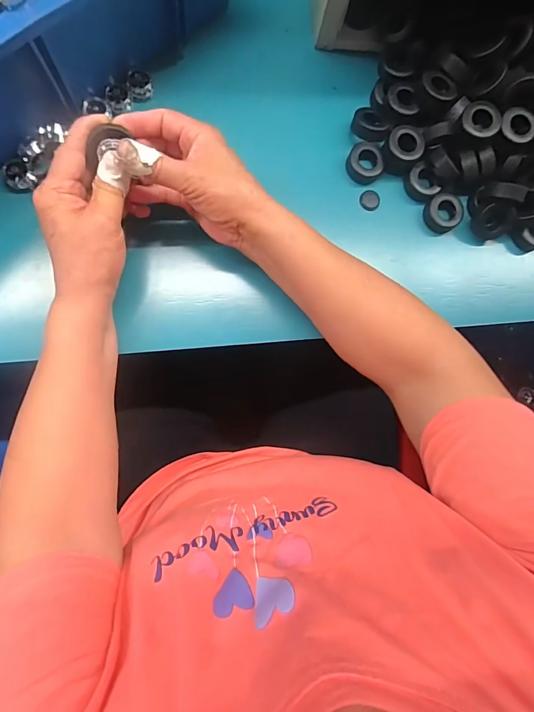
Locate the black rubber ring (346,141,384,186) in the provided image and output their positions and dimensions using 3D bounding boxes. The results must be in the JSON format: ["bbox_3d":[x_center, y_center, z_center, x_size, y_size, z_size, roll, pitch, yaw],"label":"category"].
[{"bbox_3d":[0.100,-0.196,0.381,0.036,0.012,0.039,0,88,-8],"label":"black rubber ring"}]

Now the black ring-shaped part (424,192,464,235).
[{"bbox_3d":[0.183,-0.147,0.389,0.036,0.016,0.037,-23,92,-8],"label":"black ring-shaped part"}]

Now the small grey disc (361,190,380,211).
[{"bbox_3d":[0.106,-0.159,0.386,0.018,0.005,0.021,-40,94,-7],"label":"small grey disc"}]

